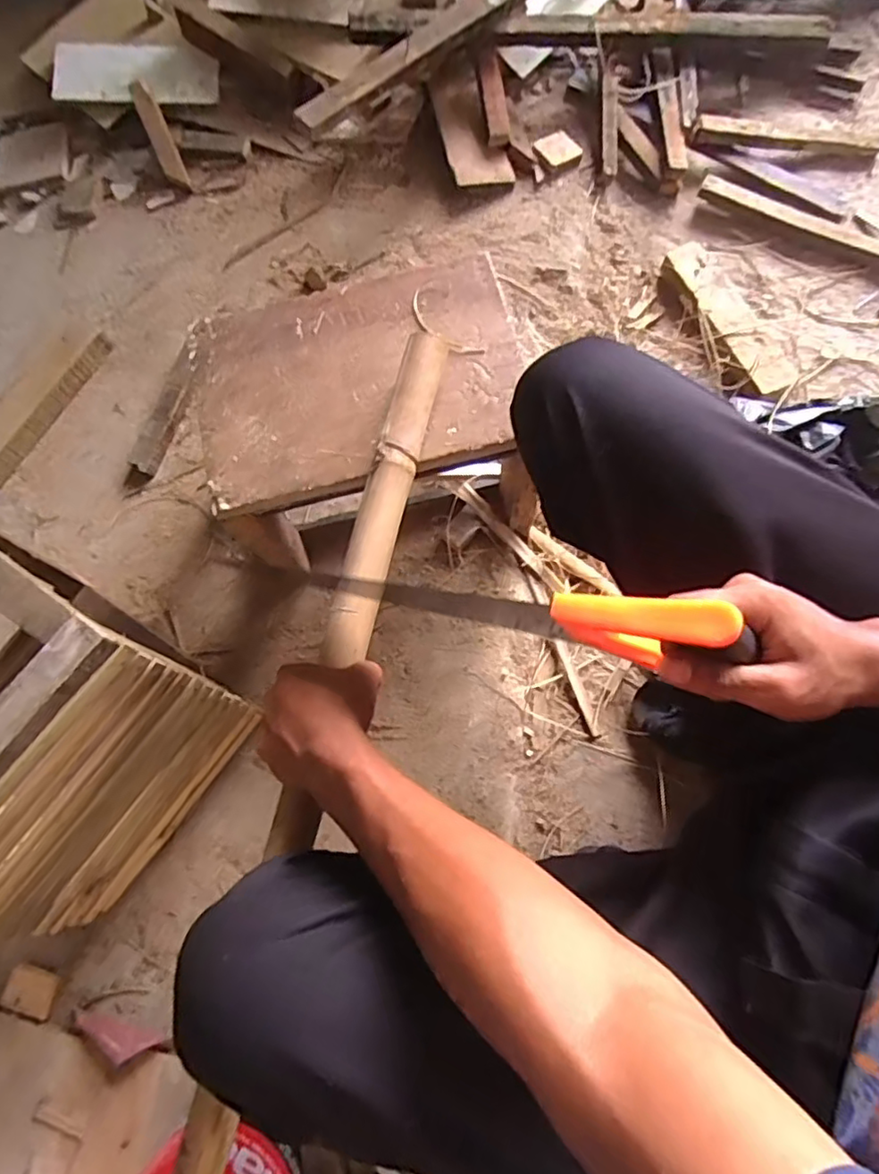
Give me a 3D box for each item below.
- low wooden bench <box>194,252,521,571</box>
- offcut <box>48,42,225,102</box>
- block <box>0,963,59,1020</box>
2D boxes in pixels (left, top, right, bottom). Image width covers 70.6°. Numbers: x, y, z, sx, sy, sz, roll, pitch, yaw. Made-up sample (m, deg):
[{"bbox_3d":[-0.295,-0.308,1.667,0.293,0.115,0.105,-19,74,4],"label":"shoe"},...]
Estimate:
[{"bbox_3d":[-0.072,-0.175,0.690,0.320,0.190,0.236,-14,71,1],"label":"low wooden bench"},{"bbox_3d":[-0.495,-0.839,1.013,0.261,0.016,0.098,-3,89,-5],"label":"offcut"},{"bbox_3d":[-0.430,0.425,0.657,0.055,0.017,0.041,12,75,5],"label":"block"}]

